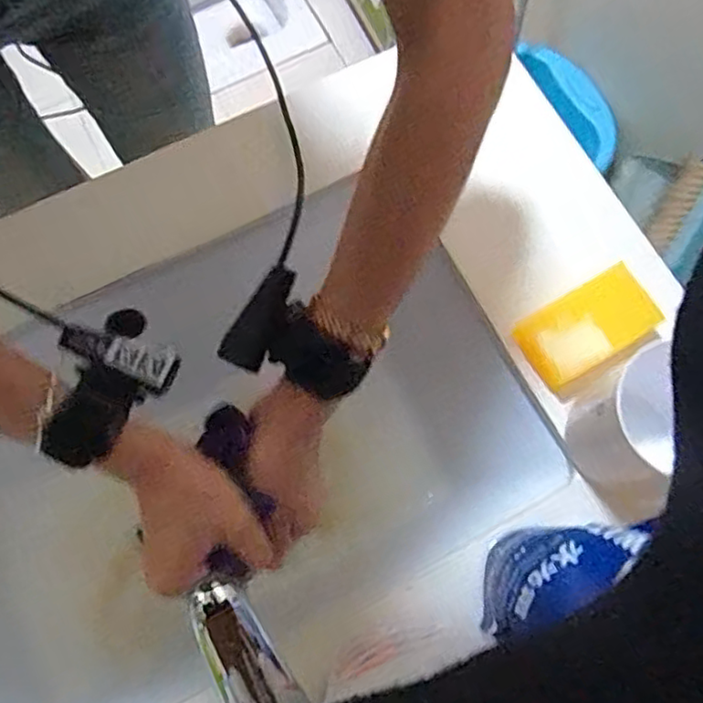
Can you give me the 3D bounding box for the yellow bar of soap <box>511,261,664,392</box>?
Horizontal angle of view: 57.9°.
[{"bbox_3d":[0.160,-0.018,0.433,0.089,0.022,0.050,-31,79,-8],"label":"yellow bar of soap"}]

